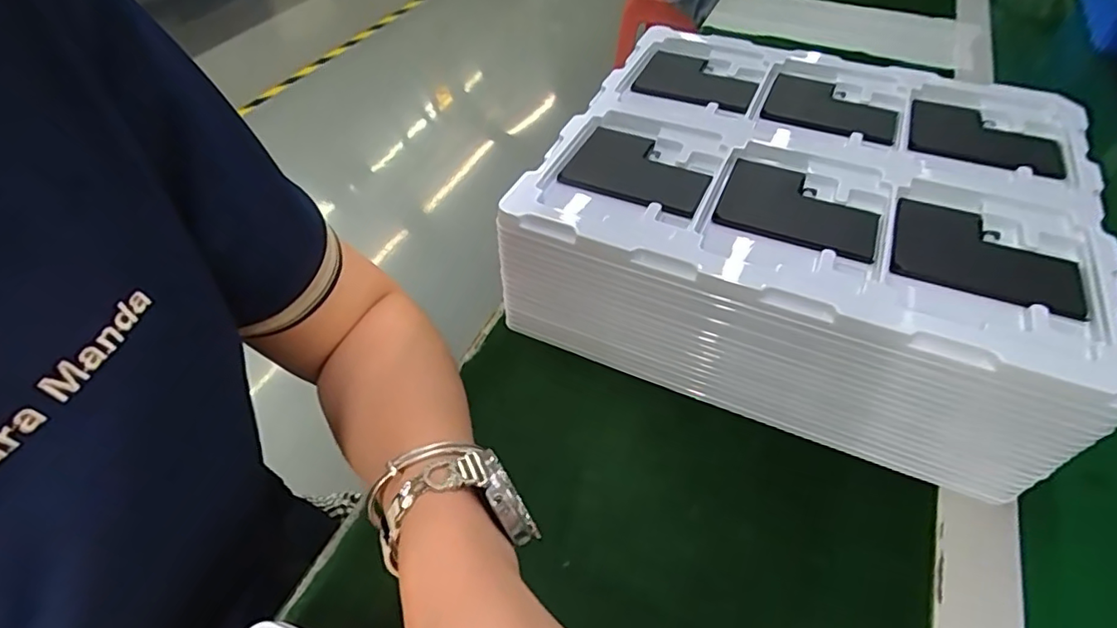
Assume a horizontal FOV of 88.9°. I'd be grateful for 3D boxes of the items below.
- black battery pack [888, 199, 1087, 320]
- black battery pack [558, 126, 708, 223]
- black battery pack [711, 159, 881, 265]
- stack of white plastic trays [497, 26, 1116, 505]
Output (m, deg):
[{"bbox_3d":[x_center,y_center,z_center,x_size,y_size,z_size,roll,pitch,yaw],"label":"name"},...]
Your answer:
[{"bbox_3d":[0.234,-0.032,0.314,0.090,0.011,0.068,22,53,20],"label":"black battery pack"},{"bbox_3d":[0.053,-0.096,0.372,0.089,0.007,0.071,18,52,16],"label":"black battery pack"},{"bbox_3d":[0.144,-0.063,0.345,0.090,0.008,0.068,20,52,18],"label":"black battery pack"},{"bbox_3d":[0.165,-0.070,0.403,0.309,0.106,0.274,19,52,18],"label":"stack of white plastic trays"}]

